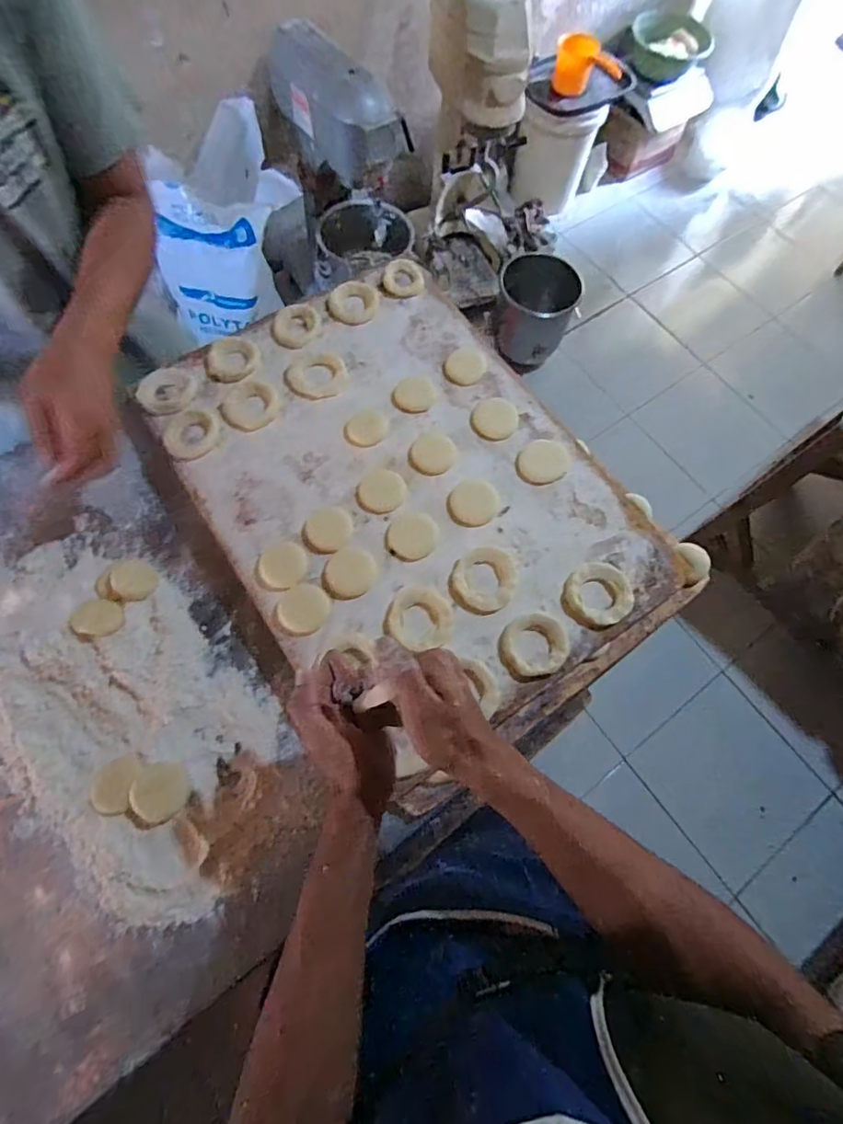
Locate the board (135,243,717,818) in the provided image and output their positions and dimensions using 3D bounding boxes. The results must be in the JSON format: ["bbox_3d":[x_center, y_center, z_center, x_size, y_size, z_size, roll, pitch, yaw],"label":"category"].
[{"bbox_3d":[-0.018,-0.091,0.617,0.409,0.033,0.585,-34,74,-15],"label":"board"}]

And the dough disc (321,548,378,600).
[{"bbox_3d":[-0.076,0.012,0.560,0.057,0.004,0.054,1,69,-3],"label":"dough disc"}]

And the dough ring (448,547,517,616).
[{"bbox_3d":[0.066,0.019,0.563,0.065,0.011,0.072,34,71,10],"label":"dough ring"}]

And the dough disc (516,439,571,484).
[{"bbox_3d":[0.143,-0.118,0.619,0.063,0.005,0.052,-23,72,-11],"label":"dough disc"}]

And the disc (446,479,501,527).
[{"bbox_3d":[0.059,-0.067,0.598,0.059,0.004,0.054,1,69,-3],"label":"disc"}]

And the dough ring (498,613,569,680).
[{"bbox_3d":[0.114,0.085,0.538,0.068,0.010,0.061,-8,69,-6],"label":"dough ring"}]

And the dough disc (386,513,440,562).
[{"bbox_3d":[-0.010,-0.028,0.580,0.057,0.004,0.053,1,69,-3],"label":"dough disc"}]

